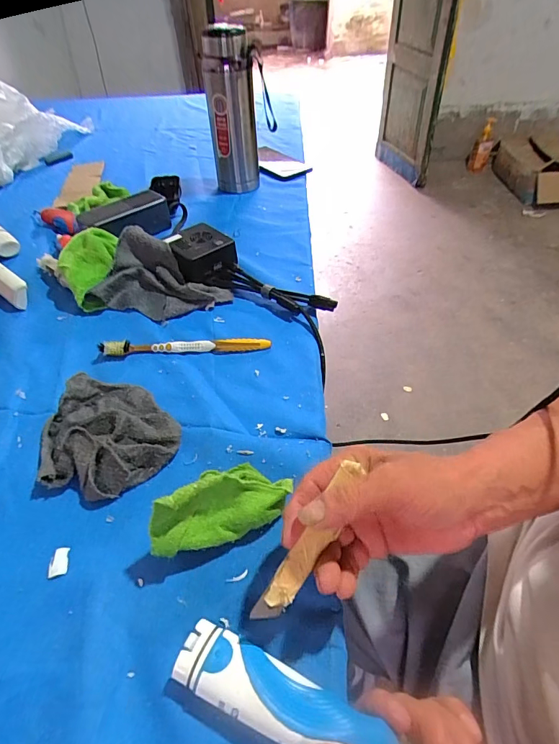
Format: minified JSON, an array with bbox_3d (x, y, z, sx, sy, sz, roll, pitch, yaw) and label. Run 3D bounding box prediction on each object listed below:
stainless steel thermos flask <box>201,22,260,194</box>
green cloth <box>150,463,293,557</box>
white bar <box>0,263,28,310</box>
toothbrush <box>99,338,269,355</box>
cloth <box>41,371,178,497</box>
[{"bbox_3d":[-0.082,-0.448,0.716,0.081,0.235,0.072,-8,47,-6],"label":"stainless steel thermos flask"},{"bbox_3d":[-0.043,0.096,0.307,0.110,0.052,0.049,-17,48,-14],"label":"green cloth"},{"bbox_3d":[-0.378,-0.127,0.551,0.148,0.030,0.028,33,56,29],"label":"white bar"},{"bbox_3d":[-0.105,-0.031,0.459,0.185,0.016,0.013,-3,47,-1],"label":"toothbrush"},{"bbox_3d":[-0.165,0.051,0.376,0.110,0.027,0.134,-32,53,-25],"label":"cloth"}]

